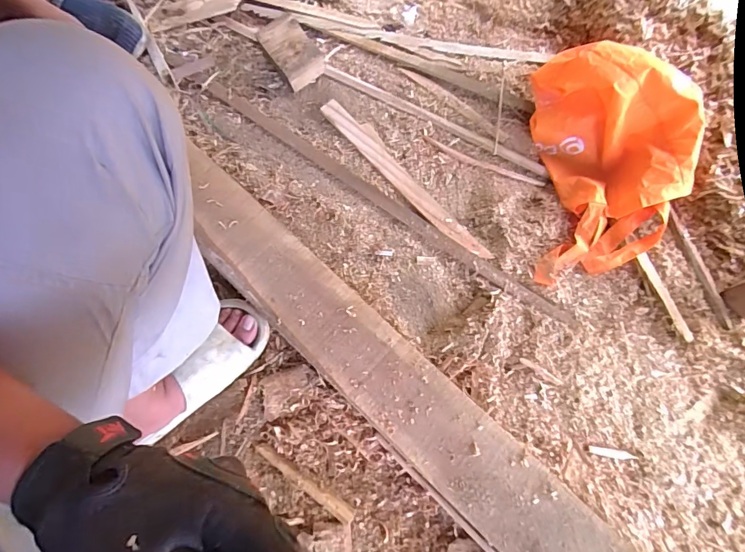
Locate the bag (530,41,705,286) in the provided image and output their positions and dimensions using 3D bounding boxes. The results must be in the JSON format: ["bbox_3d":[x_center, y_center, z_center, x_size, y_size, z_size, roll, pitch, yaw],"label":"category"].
[{"bbox_3d":[0.415,-0.200,0.713,0.243,0.165,0.386,1,70,0],"label":"bag"}]

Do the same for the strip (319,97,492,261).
[{"bbox_3d":[0.058,-0.180,0.779,0.052,0.015,0.408,-36,77,-24],"label":"strip"}]

